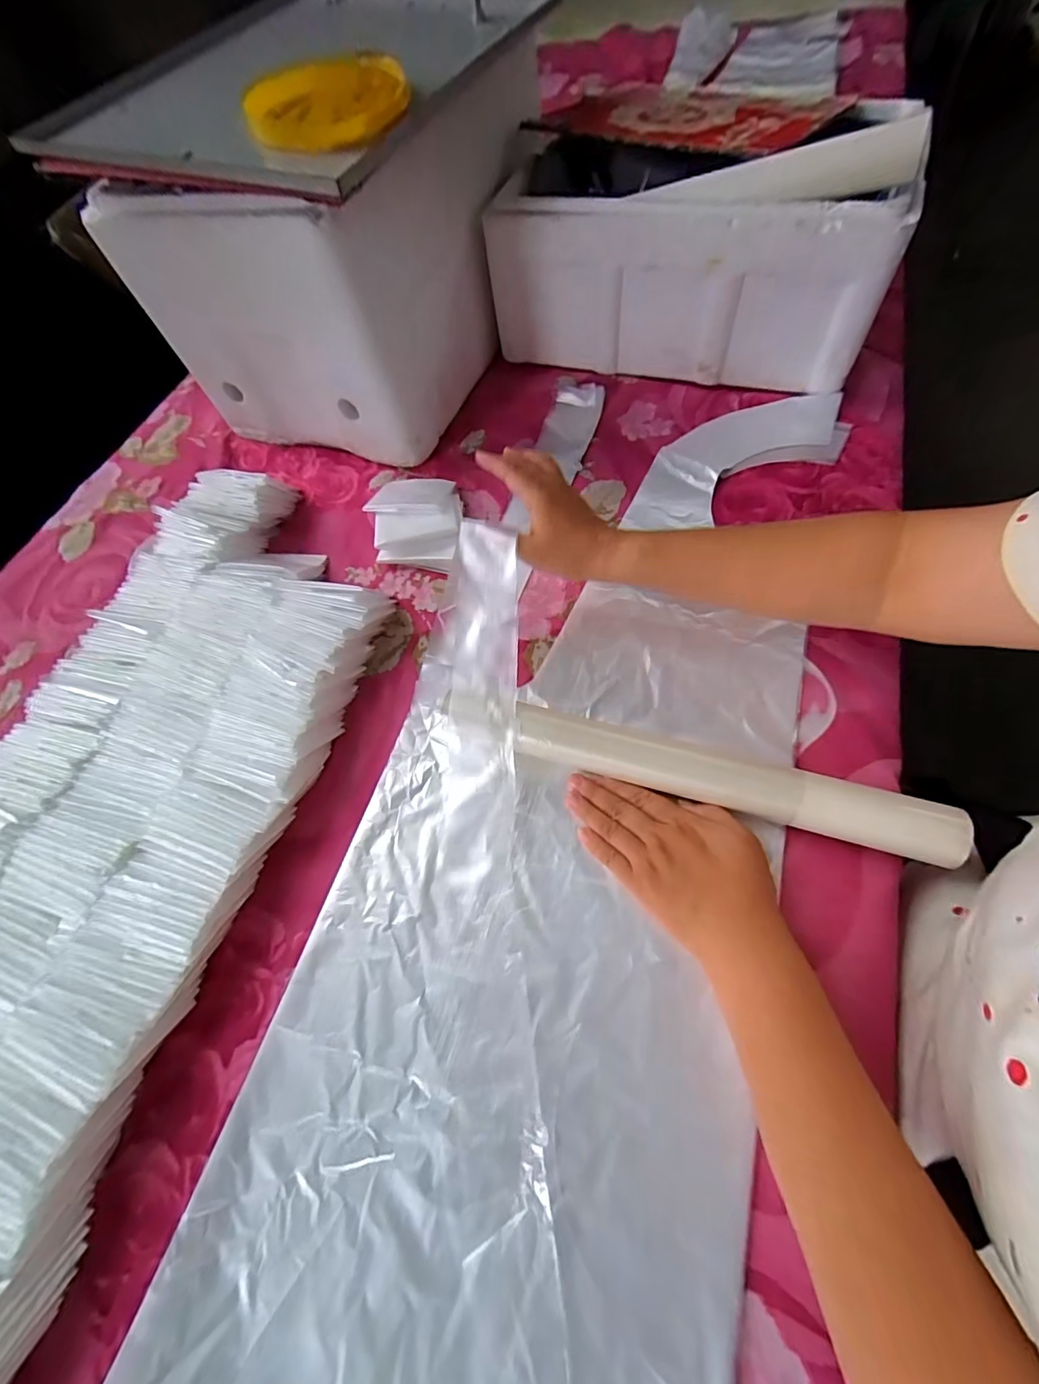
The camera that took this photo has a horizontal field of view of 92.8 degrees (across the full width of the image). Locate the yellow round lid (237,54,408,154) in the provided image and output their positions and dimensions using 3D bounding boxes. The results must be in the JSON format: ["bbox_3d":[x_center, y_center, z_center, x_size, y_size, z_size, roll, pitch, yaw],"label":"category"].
[{"bbox_3d":[-0.153,-0.472,0.395,0.125,0.022,0.118,-1,65,2],"label":"yellow round lid"}]

